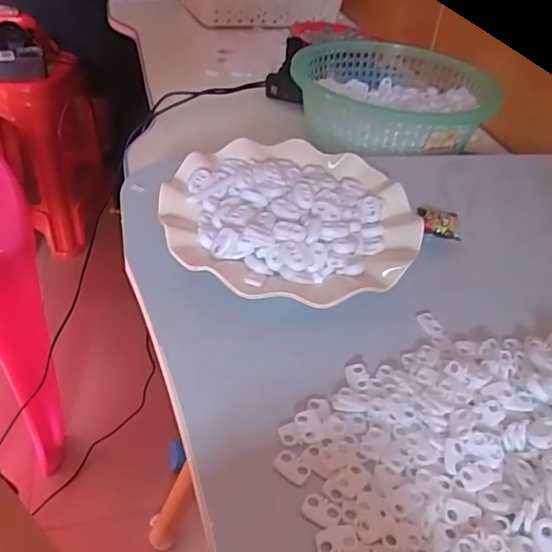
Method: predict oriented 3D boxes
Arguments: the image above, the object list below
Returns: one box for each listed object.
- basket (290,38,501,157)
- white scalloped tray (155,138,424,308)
[{"bbox_3d":[0.130,-0.204,0.627,0.213,0.068,0.210,13,40,8],"label":"basket"},{"bbox_3d":[0.012,-0.044,0.396,0.170,0.028,0.174,-16,44,-25],"label":"white scalloped tray"}]

